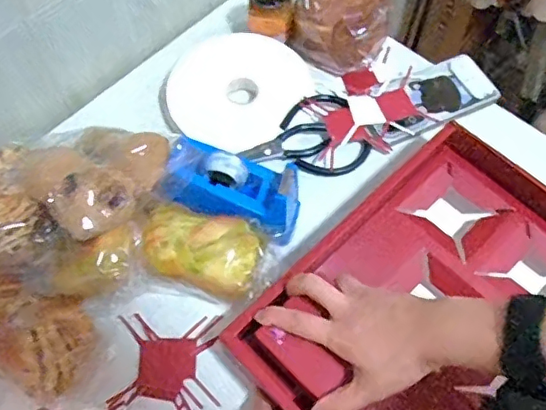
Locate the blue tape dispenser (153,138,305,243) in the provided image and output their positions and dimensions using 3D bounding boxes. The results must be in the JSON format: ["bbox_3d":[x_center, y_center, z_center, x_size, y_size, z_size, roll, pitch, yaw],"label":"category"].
[{"bbox_3d":[-0.036,-0.015,0.564,0.143,0.054,0.063,20,59,-11],"label":"blue tape dispenser"}]

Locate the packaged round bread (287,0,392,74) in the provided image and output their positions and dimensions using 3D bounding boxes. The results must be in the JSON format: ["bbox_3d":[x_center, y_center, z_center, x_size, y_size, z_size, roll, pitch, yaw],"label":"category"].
[{"bbox_3d":[0.087,-0.224,0.695,0.104,0.078,0.101,25,65,12],"label":"packaged round bread"}]

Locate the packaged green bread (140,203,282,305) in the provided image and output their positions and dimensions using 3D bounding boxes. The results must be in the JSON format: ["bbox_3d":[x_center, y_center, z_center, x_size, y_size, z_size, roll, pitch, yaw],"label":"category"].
[{"bbox_3d":[-0.064,0.052,0.563,0.128,0.060,0.077,13,63,5],"label":"packaged green bread"}]

